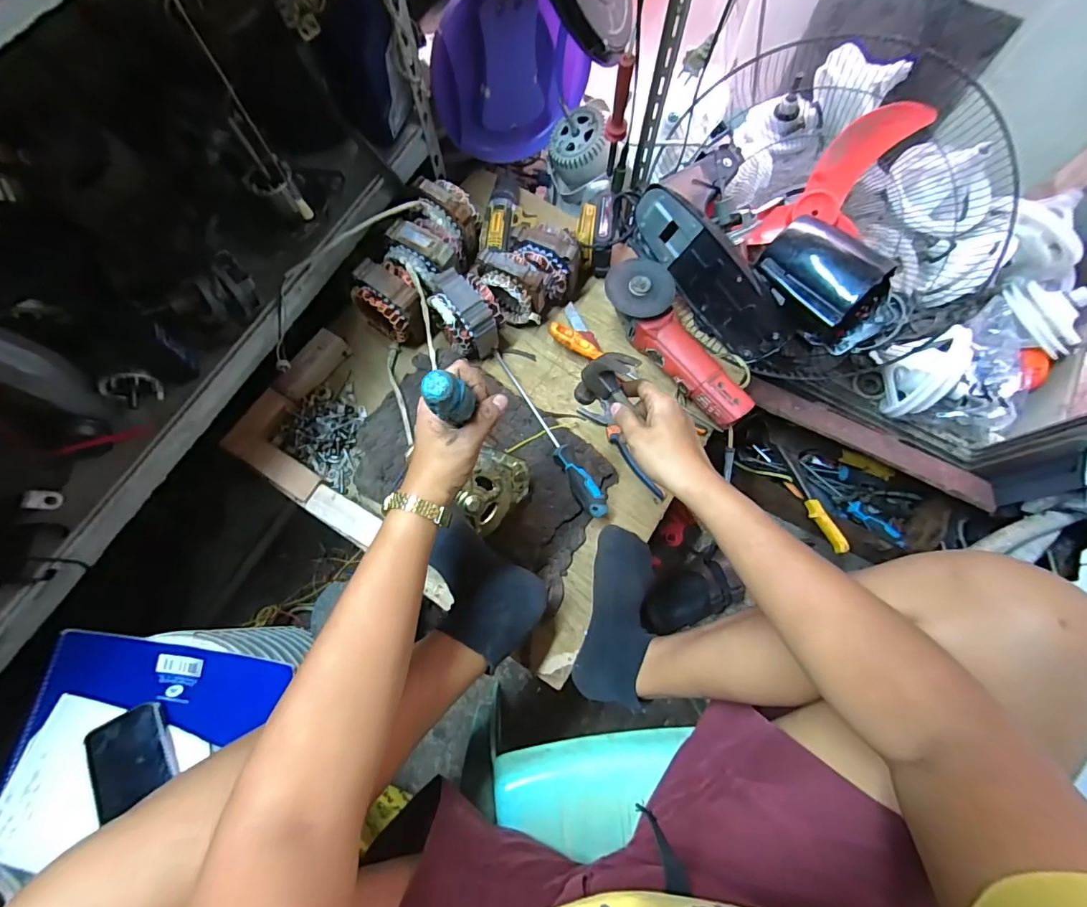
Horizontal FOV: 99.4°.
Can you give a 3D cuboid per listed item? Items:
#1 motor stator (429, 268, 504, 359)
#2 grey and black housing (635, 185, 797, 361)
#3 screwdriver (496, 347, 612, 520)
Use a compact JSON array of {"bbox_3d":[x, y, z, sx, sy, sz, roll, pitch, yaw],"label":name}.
[{"bbox_3d":[-0.118,-0.211,0.701,0.085,0.093,0.110,-30,75,-8],"label":"motor stator"},{"bbox_3d":[0.251,-0.268,0.686,0.053,0.125,0.294,-42,92,-11],"label":"grey and black housing"},{"bbox_3d":[0.007,-0.040,0.672,0.032,0.030,0.299,-28,75,-8],"label":"screwdriver"}]

